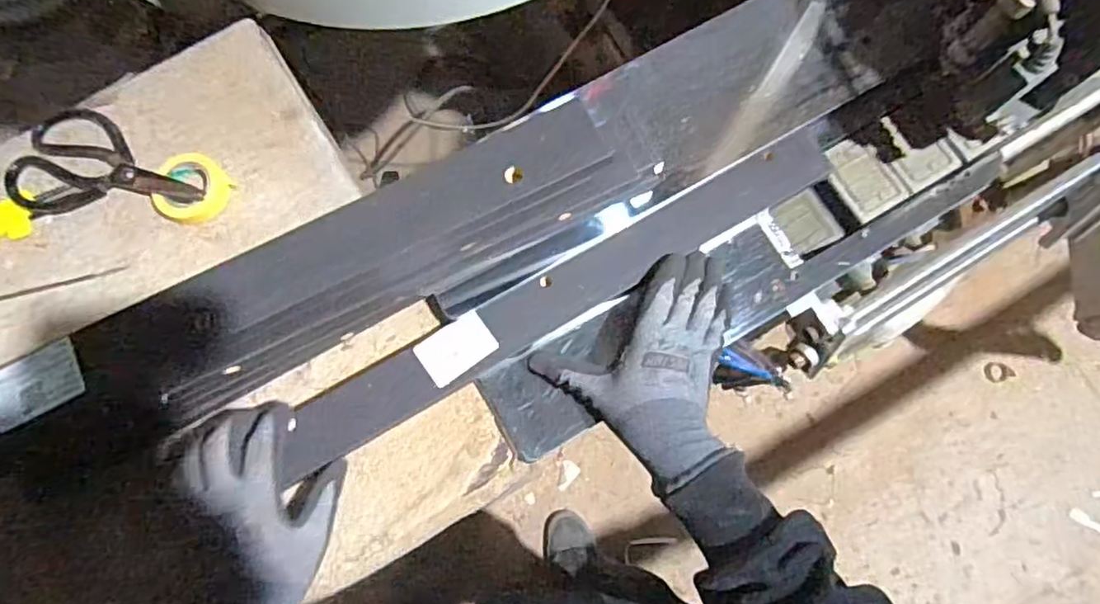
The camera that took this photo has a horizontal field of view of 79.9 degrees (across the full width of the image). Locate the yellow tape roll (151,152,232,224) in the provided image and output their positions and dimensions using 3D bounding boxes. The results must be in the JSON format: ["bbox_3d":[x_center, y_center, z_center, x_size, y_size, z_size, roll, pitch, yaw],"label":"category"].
[{"bbox_3d":[-0.318,-0.103,0.590,0.062,0.011,0.067,0,76,-1],"label":"yellow tape roll"}]

